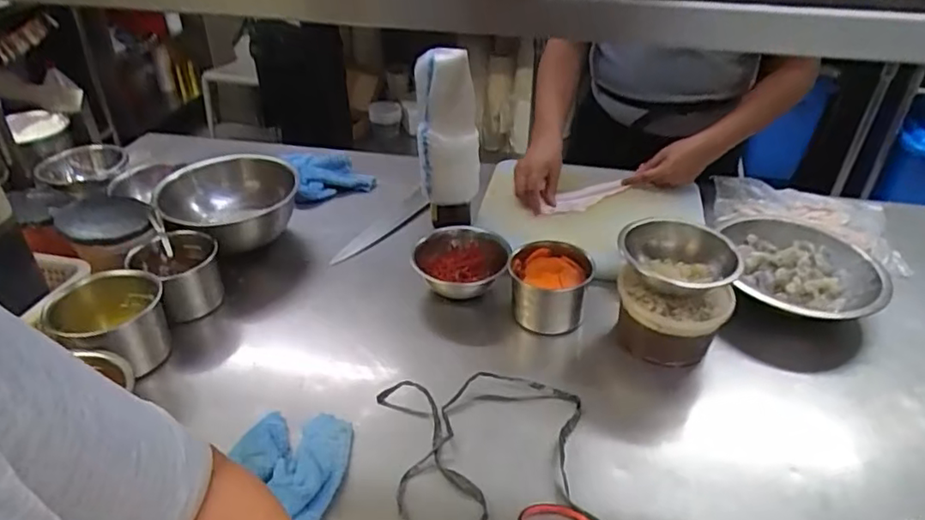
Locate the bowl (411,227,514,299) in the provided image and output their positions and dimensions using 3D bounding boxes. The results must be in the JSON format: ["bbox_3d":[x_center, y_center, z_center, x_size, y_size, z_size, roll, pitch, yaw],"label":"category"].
[{"bbox_3d":[-0.002,0.013,0.939,0.142,0.072,0.136,0,36,0],"label":"bowl"}]

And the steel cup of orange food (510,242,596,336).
[{"bbox_3d":[0.124,0.041,0.866,0.109,0.093,0.113,0,36,0],"label":"steel cup of orange food"}]

